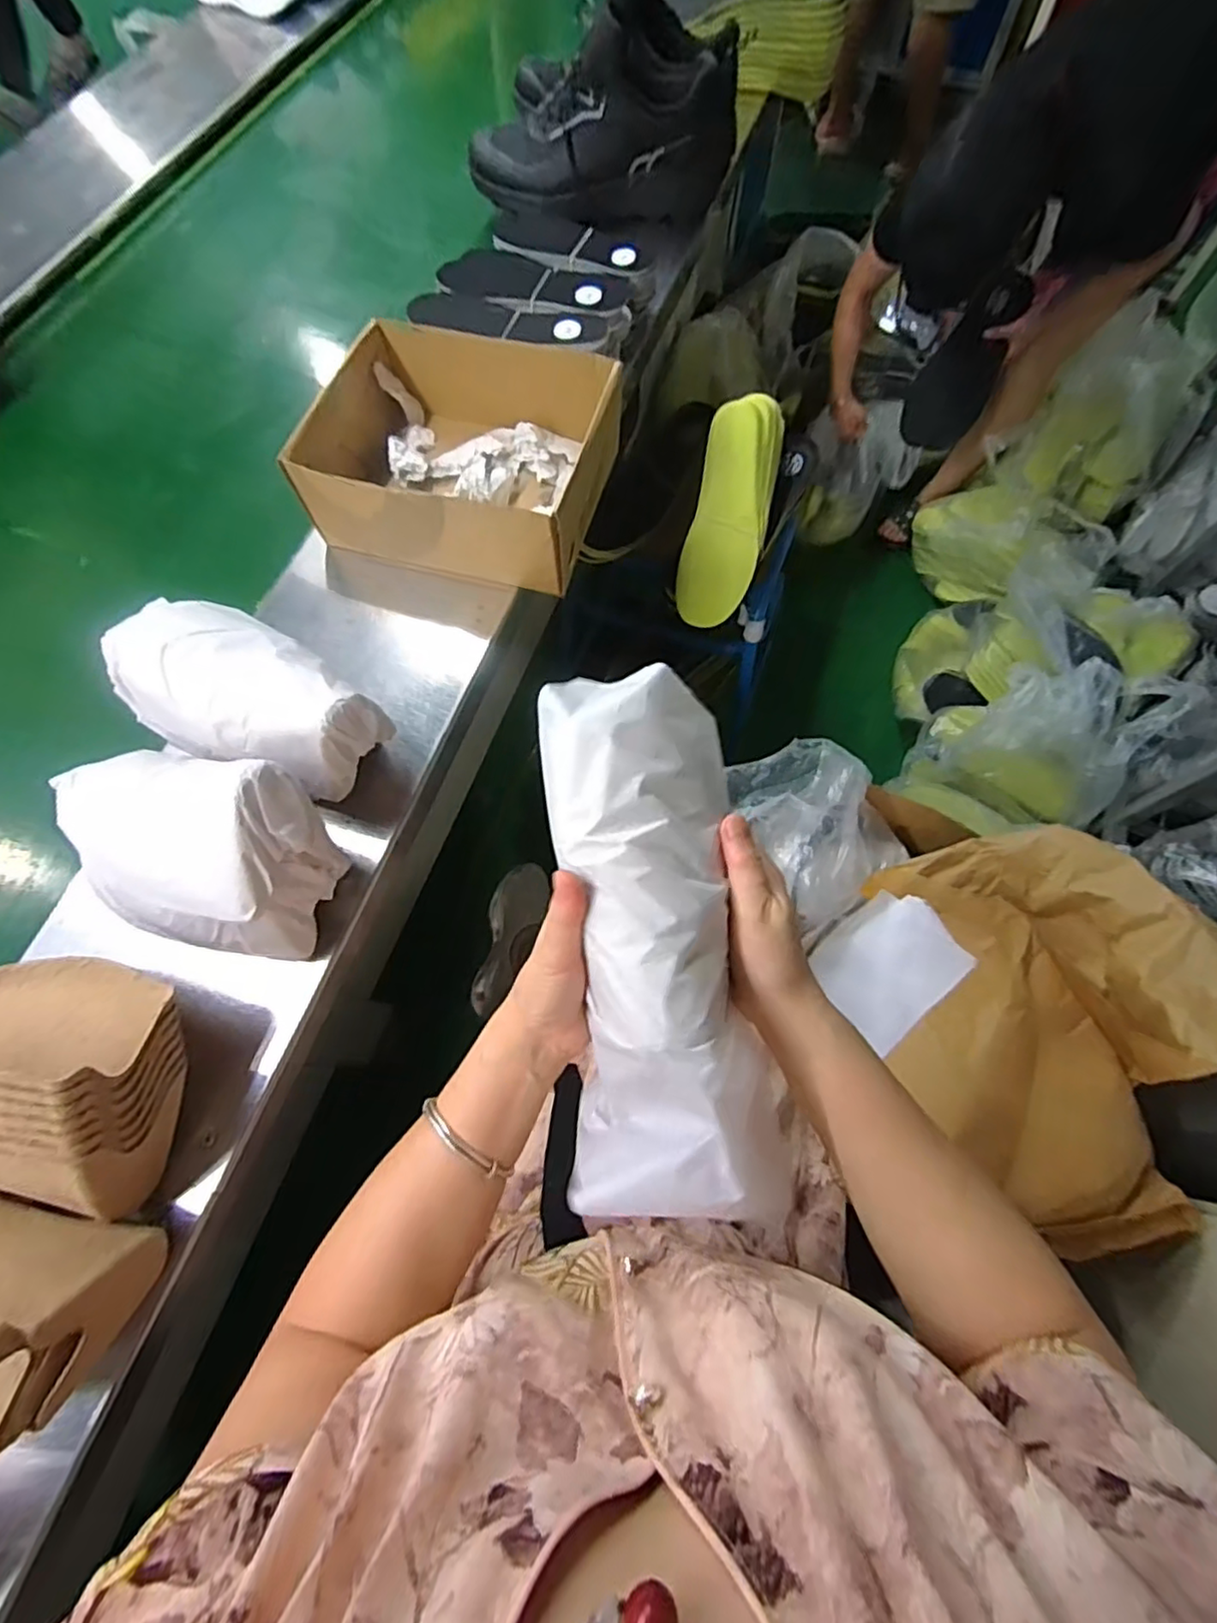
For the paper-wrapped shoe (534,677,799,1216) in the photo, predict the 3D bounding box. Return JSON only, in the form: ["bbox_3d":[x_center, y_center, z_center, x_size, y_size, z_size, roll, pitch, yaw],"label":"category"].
[{"bbox_3d":[0.023,0.064,0.360,0.102,0.092,0.281,-7,82,-3],"label":"paper-wrapped shoe"}]

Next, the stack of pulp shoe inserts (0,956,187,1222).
[{"bbox_3d":[-0.398,0.187,0.433,0.200,0.119,0.126,5,109,13],"label":"stack of pulp shoe inserts"}]

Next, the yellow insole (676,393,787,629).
[{"bbox_3d":[0.171,-0.420,0.897,0.103,0.047,0.316,14,94,6],"label":"yellow insole"}]

